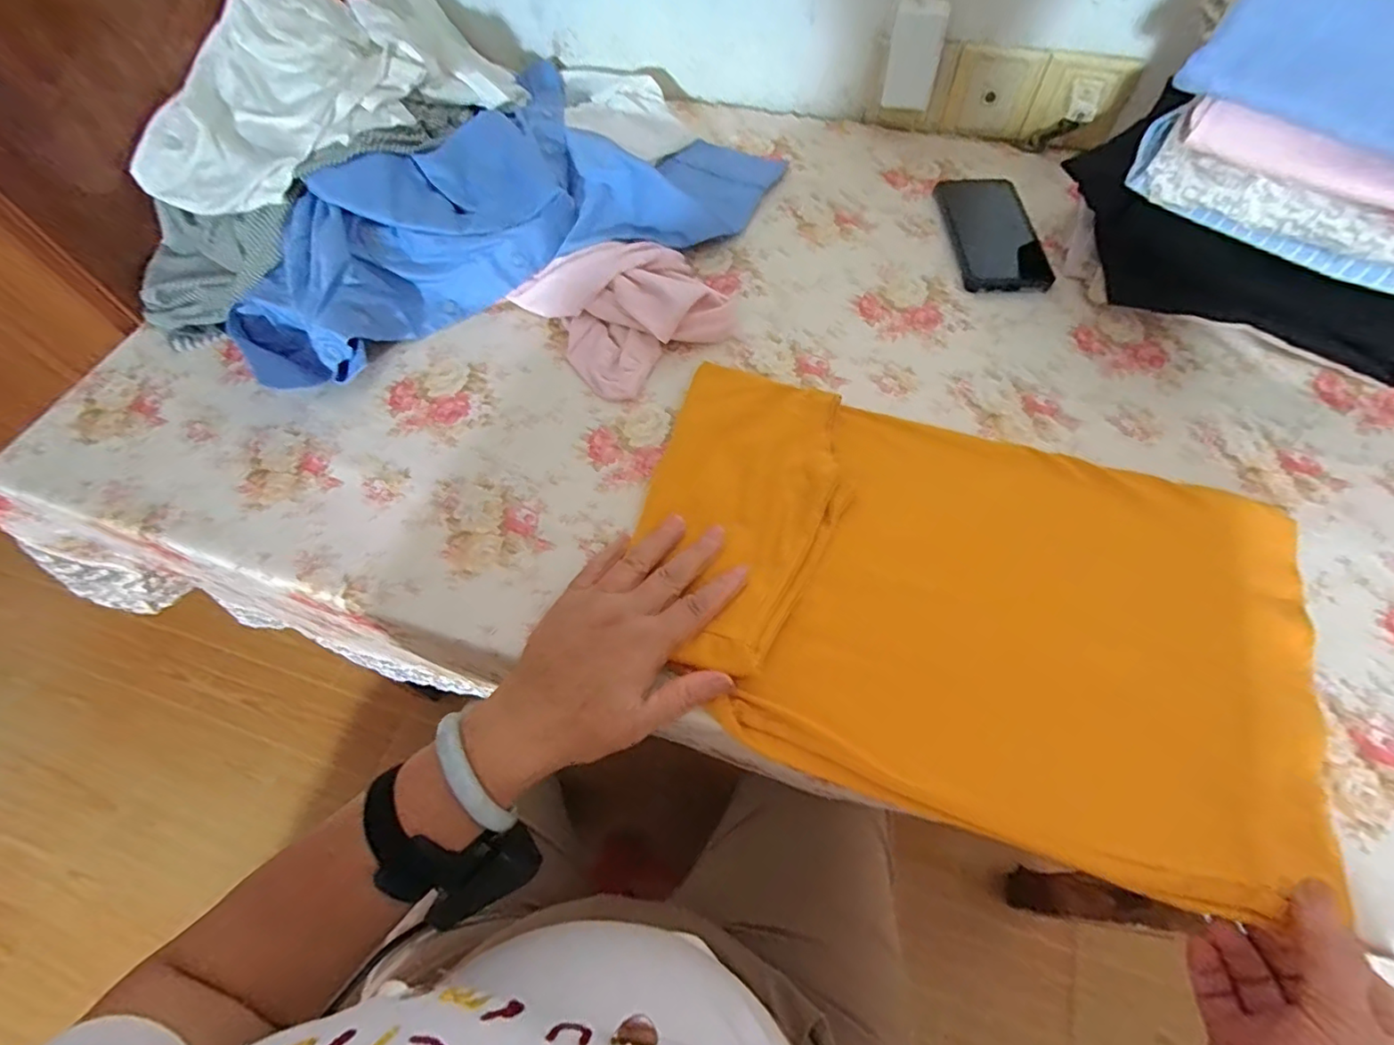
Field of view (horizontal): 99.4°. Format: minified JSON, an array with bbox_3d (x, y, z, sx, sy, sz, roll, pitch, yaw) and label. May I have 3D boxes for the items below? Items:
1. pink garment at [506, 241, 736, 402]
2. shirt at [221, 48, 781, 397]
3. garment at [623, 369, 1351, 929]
[{"bbox_3d":[-0.066,-0.199,0.526,0.143,0.041,0.164,-35,64,-15],"label":"pink garment"},{"bbox_3d":[-0.219,-0.373,0.620,0.550,0.092,0.386,-27,62,-11],"label":"shirt"},{"bbox_3d":[0.165,0.045,0.391,0.416,0.038,0.268,15,63,12],"label":"garment"}]

